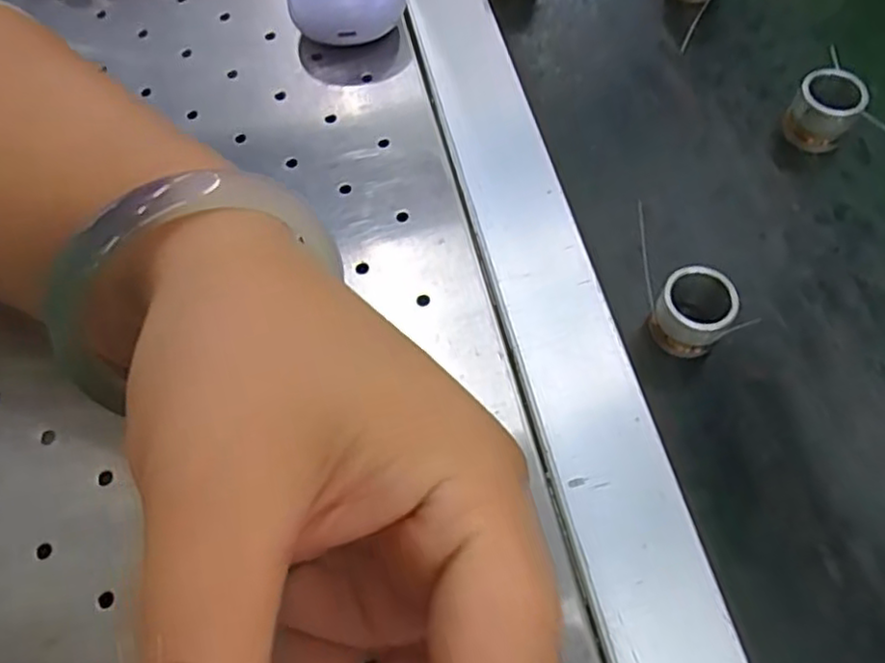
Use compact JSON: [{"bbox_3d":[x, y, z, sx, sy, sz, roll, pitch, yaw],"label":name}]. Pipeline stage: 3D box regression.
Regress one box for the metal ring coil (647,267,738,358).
[{"bbox_3d":[0.088,-0.007,0.247,0.025,0.024,0.026,-2,63,3],"label":"metal ring coil"}]

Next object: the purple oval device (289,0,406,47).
[{"bbox_3d":[-0.044,-0.154,0.324,0.050,0.023,0.033,-24,65,-12],"label":"purple oval device"}]

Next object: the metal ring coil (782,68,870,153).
[{"bbox_3d":[0.158,-0.092,0.288,0.024,0.024,0.021,35,71,19],"label":"metal ring coil"}]

